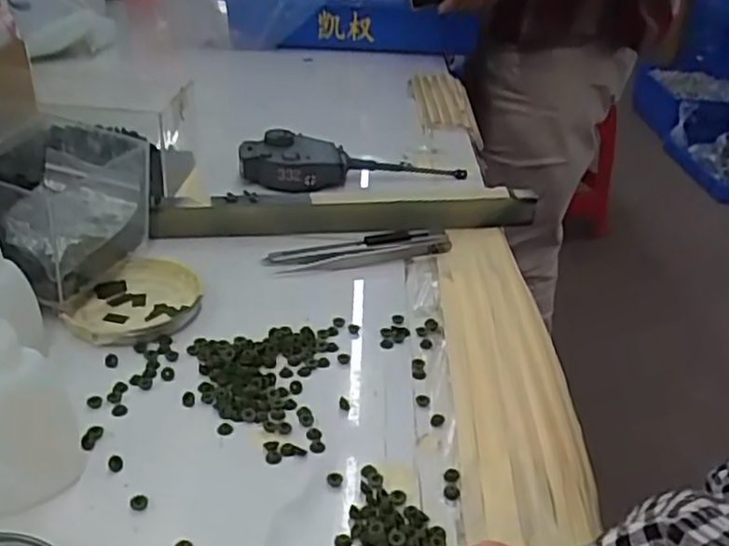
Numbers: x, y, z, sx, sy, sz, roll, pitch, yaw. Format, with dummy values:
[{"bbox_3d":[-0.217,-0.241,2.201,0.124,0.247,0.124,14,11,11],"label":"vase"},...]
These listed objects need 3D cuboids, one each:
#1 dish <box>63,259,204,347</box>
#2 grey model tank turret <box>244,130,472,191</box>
[{"bbox_3d":[-0.134,0.015,0.426,0.071,0.009,0.077,4,31,-2],"label":"dish"},{"bbox_3d":[-0.008,-0.093,0.597,0.185,0.030,0.045,1,31,-7],"label":"grey model tank turret"}]

